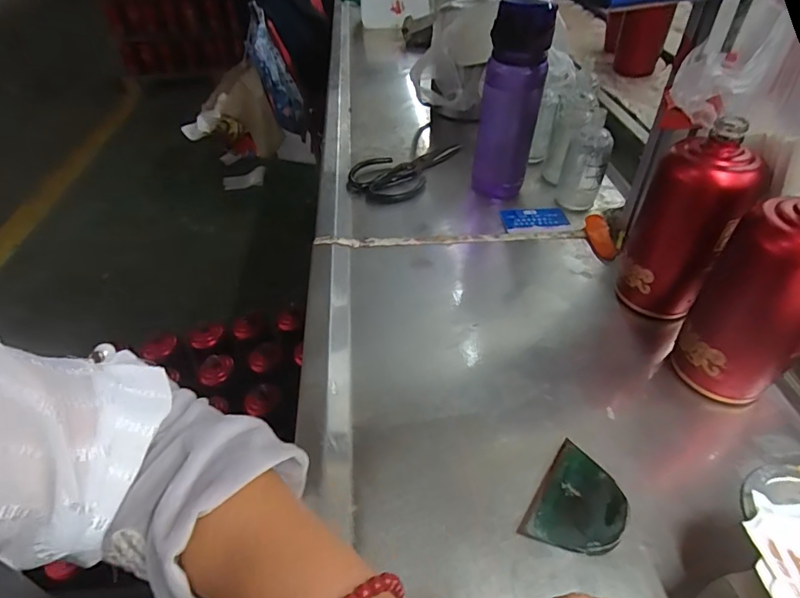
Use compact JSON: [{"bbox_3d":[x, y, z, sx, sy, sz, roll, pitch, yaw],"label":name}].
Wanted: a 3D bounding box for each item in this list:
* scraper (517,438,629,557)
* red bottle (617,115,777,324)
[{"bbox_3d":[0.128,0.145,0.341,0.057,0.006,0.081,25,50,27],"label":"scraper"},{"bbox_3d":[0.265,-0.062,0.449,0.078,0.174,0.062,0,43,3],"label":"red bottle"}]

